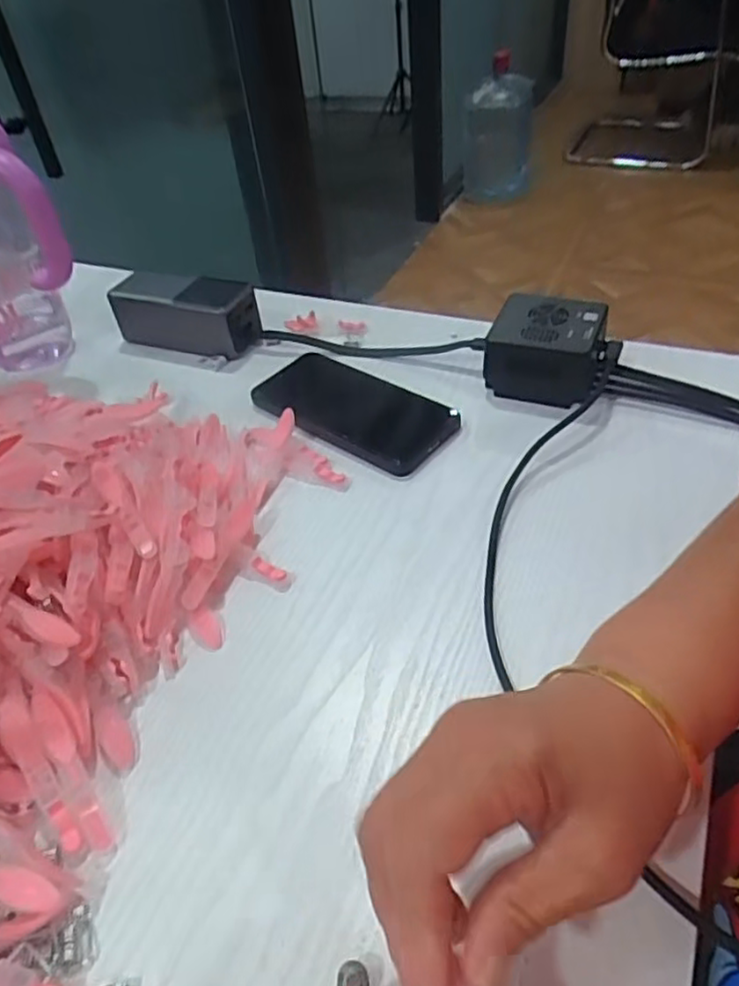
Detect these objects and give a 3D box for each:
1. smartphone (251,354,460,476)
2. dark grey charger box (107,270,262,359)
[{"bbox_3d":[-0.013,-0.066,0.500,0.161,0.013,0.079,26,53,30],"label":"smartphone"},{"bbox_3d":[-0.159,-0.158,0.580,0.127,0.056,0.040,13,47,20],"label":"dark grey charger box"}]

